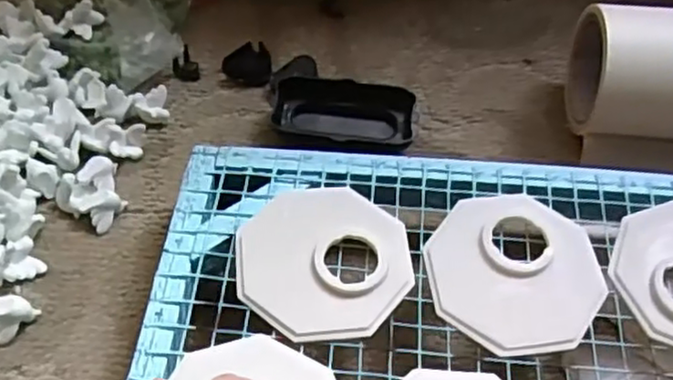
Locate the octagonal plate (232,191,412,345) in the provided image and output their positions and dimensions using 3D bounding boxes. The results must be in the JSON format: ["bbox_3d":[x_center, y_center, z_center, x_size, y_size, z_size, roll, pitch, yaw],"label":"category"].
[{"bbox_3d":[-0.007,0.039,0.409,0.099,0.009,0.100,-4,49,-5],"label":"octagonal plate"}]

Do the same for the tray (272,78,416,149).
[{"bbox_3d":[0.006,-0.061,0.548,0.110,0.021,0.054,7,80,3],"label":"tray"}]

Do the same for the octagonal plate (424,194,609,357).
[{"bbox_3d":[0.105,0.047,0.410,0.099,0.008,0.097,28,54,21],"label":"octagonal plate"}]

